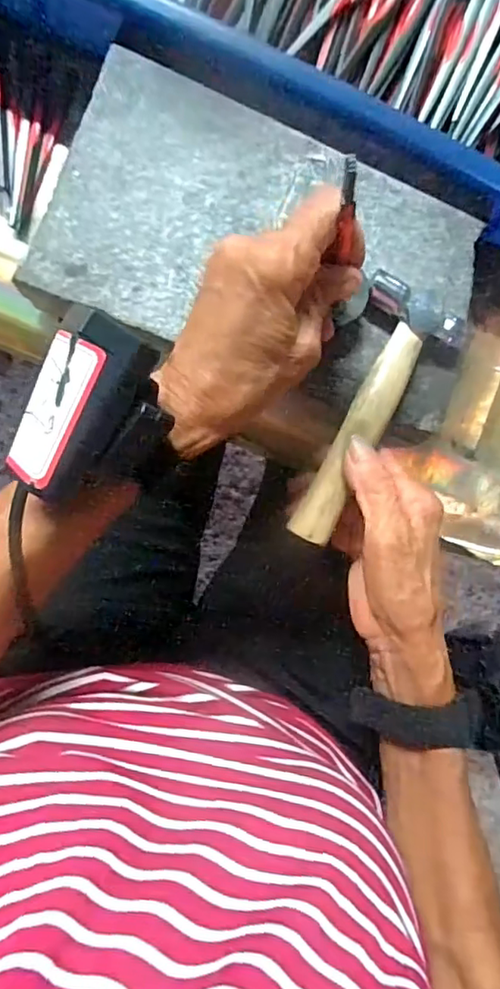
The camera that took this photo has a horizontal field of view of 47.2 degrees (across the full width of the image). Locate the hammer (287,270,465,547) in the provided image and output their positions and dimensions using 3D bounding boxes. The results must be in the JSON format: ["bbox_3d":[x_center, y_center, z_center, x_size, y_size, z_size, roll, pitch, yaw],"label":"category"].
[{"bbox_3d":[0.062,-0.043,0.318,0.066,0.020,0.146,24,89,-9],"label":"hammer"}]

